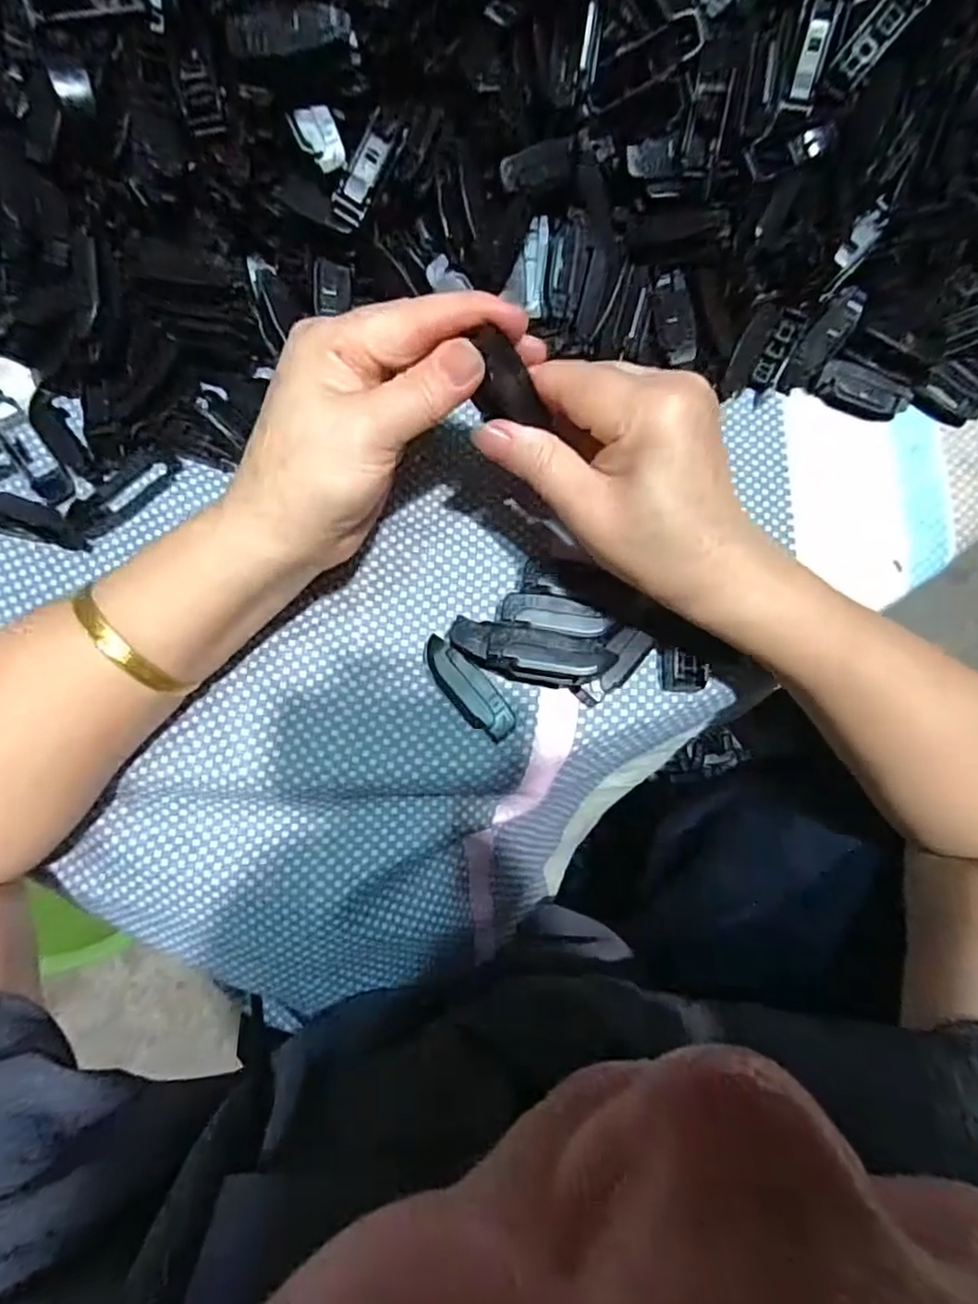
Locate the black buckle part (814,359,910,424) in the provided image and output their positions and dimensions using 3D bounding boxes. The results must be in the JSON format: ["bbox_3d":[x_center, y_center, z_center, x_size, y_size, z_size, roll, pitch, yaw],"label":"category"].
[{"bbox_3d":[0.192,-0.134,0.332,0.047,0.020,0.013,19,76,3],"label":"black buckle part"}]

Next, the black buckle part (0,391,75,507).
[{"bbox_3d":[-0.223,-0.098,0.308,0.017,0.008,0.059,-33,99,-9],"label":"black buckle part"}]

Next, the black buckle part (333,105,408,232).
[{"bbox_3d":[-0.053,-0.214,0.283,0.015,0.009,0.047,29,98,-23],"label":"black buckle part"}]

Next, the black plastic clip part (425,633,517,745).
[{"bbox_3d":[-0.010,0.016,0.284,0.018,0.007,0.054,-37,80,-10],"label":"black plastic clip part"}]

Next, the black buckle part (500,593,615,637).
[{"bbox_3d":[0.031,-0.017,0.292,0.050,0.004,0.015,13,76,1],"label":"black buckle part"}]

